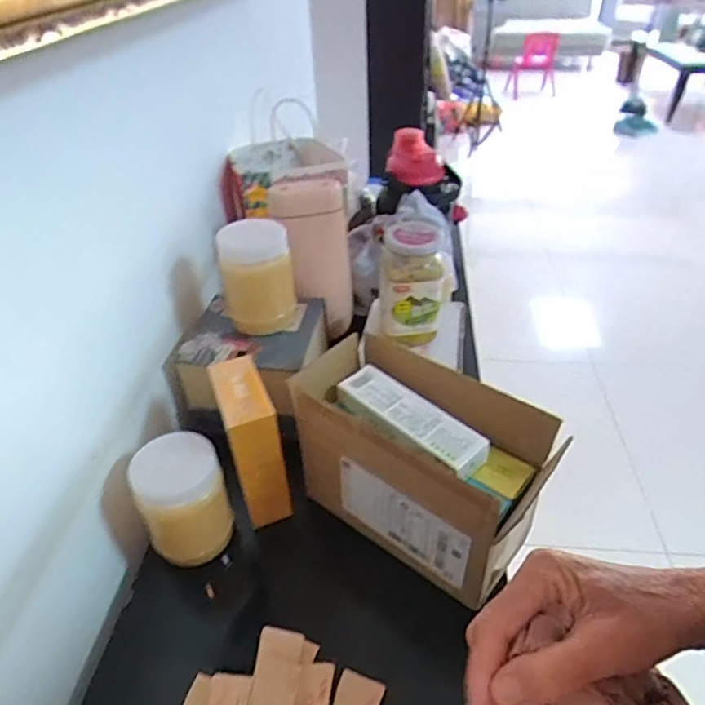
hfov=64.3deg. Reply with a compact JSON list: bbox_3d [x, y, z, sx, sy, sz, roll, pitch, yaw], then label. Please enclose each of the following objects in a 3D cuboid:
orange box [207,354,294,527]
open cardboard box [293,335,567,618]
[{"bbox_3d":[-0.094,0.081,0.524,0.042,0.132,0.086,-16,40,-16],"label":"orange box"},{"bbox_3d":[0.052,0.093,0.501,0.211,0.133,0.106,26,46,32],"label":"open cardboard box"}]

